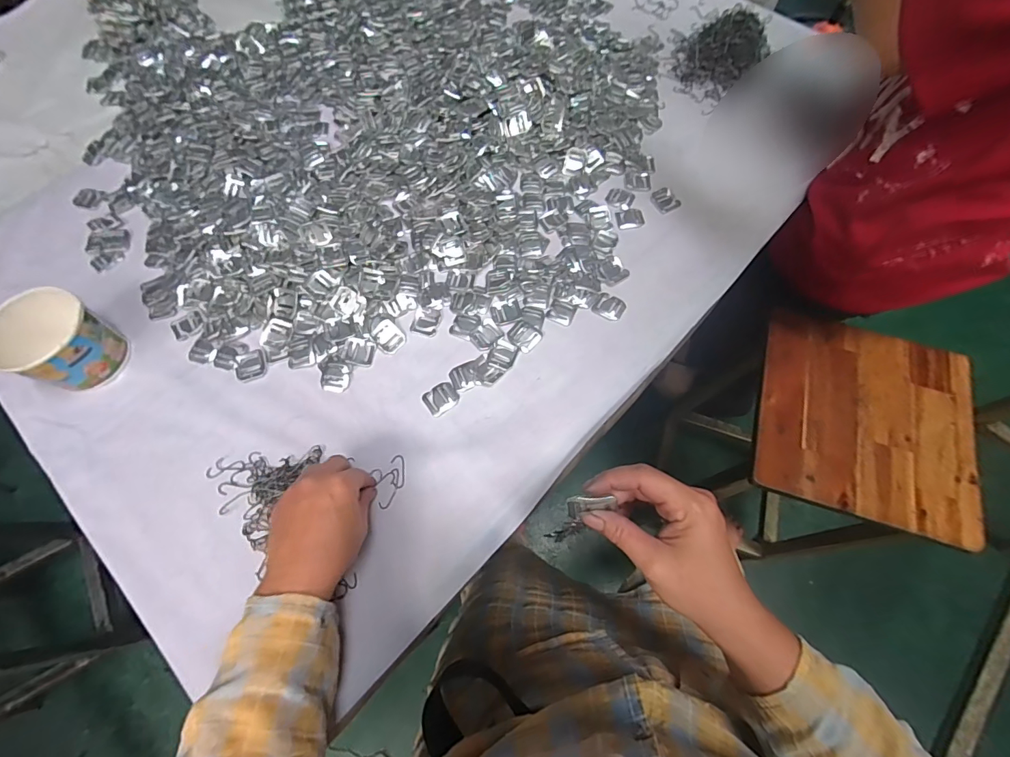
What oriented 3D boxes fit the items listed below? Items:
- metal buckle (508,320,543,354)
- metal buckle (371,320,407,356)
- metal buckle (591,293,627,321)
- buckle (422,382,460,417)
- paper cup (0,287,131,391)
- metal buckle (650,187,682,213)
[{"bbox_3d":[0.023,-0.050,0.503,0.032,0.004,0.034,-42,74,-16],"label":"metal buckle"},{"bbox_3d":[-0.134,-0.048,0.501,0.030,0.004,0.040,-41,73,-16],"label":"metal buckle"},{"bbox_3d":[0.125,-0.085,0.520,0.034,0.006,0.030,32,71,12],"label":"metal buckle"},{"bbox_3d":[-0.070,0.022,0.479,0.036,0.004,0.030,-34,72,-14],"label":"buckle"},{"bbox_3d":[-0.466,-0.037,0.461,0.083,0.076,0.086,0,67,0],"label":"paper cup"},{"bbox_3d":[0.212,-0.237,0.579,0.032,0.010,0.036,-34,72,-14],"label":"metal buckle"}]

